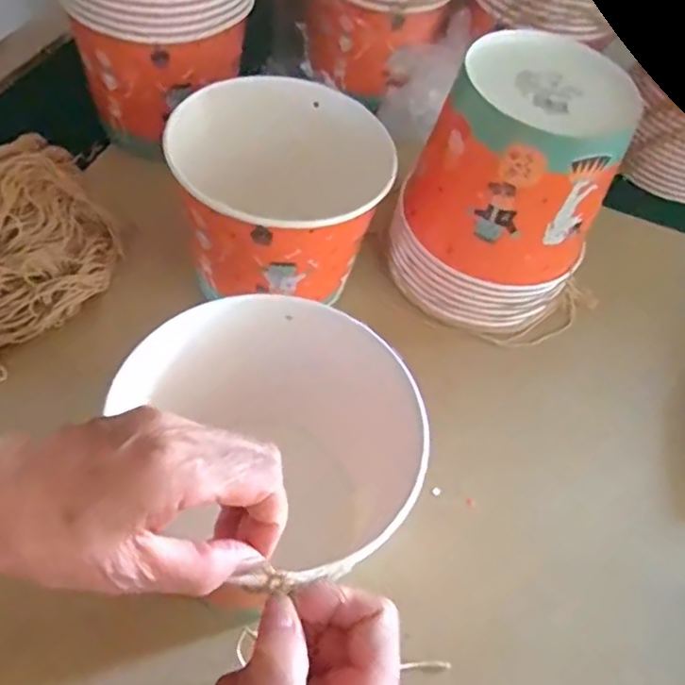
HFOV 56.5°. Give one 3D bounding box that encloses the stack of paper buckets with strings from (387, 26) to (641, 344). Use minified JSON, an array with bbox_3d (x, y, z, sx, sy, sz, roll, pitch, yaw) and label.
[{"bbox_3d":[0.134,-0.116,0.515,0.154,0.200,0.135,31,54,12],"label":"stack of paper buckets with strings"}]

